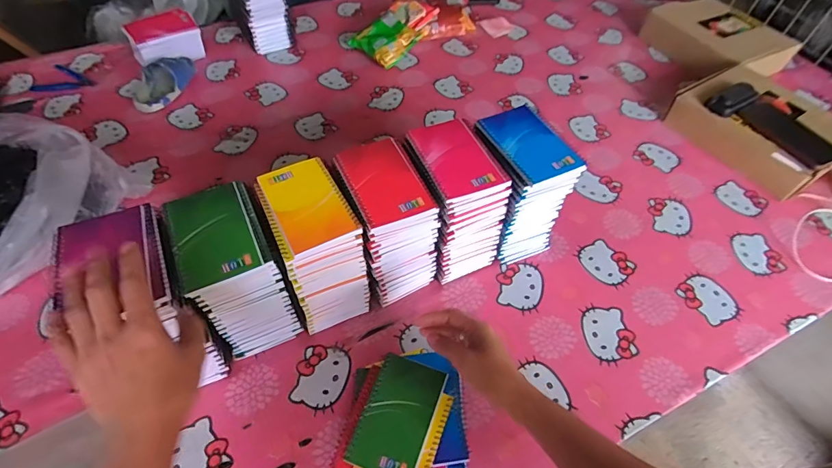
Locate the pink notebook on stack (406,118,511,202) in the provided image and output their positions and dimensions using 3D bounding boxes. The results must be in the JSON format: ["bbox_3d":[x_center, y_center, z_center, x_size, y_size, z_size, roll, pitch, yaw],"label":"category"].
[{"bbox_3d":[0.051,-0.099,0.539,0.086,0.010,0.125,-18,56,-15],"label":"pink notebook on stack"}]

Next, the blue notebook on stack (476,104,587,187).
[{"bbox_3d":[0.147,-0.117,0.549,0.083,0.014,0.125,-21,57,-17],"label":"blue notebook on stack"}]

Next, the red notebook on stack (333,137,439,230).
[{"bbox_3d":[-0.040,-0.066,0.515,0.085,0.009,0.127,-21,56,-17],"label":"red notebook on stack"}]

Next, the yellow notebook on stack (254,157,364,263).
[{"bbox_3d":[-0.129,-0.034,0.494,0.087,0.010,0.123,-23,57,-18],"label":"yellow notebook on stack"}]

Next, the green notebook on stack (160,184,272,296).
[{"bbox_3d":[-0.217,-0.003,0.464,0.088,0.011,0.126,-23,57,-18],"label":"green notebook on stack"}]

